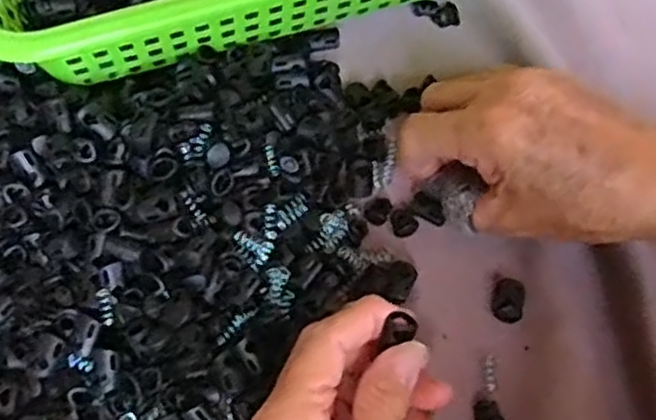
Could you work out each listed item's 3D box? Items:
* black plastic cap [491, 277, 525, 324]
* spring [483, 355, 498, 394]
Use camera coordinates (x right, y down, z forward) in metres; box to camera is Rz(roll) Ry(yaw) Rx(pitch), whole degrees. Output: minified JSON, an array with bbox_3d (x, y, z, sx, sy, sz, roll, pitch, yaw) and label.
[{"bbox_3d":[0.088,0.044,0.347,0.015,0.009,0.021,12,65,7],"label":"black plastic cap"},{"bbox_3d":[0.077,0.077,0.336,0.006,0.004,0.018,3,63,1],"label":"spring"}]

